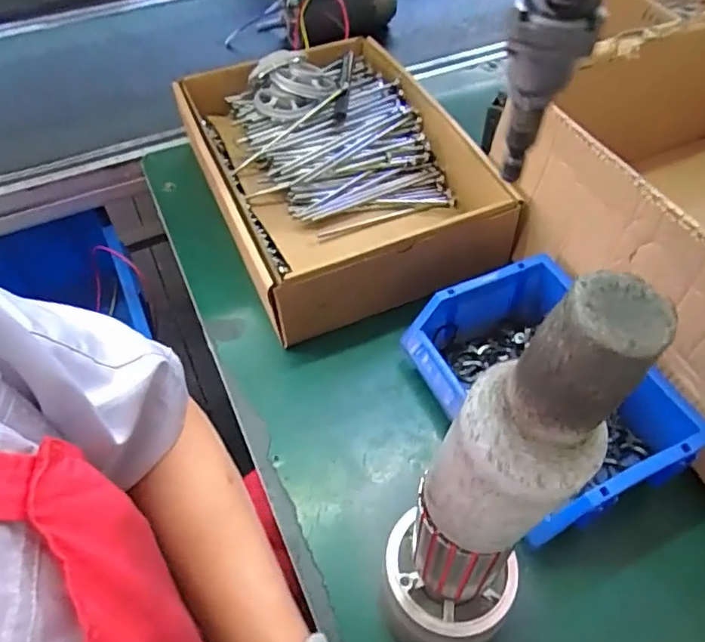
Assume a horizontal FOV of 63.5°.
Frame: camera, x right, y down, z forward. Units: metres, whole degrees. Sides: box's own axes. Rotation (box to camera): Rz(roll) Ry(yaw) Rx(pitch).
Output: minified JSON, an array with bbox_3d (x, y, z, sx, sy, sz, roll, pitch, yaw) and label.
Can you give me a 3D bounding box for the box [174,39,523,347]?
[{"bbox_3d":[-0.021,-0.177,0.654,0.260,0.114,0.367,-20,54,-13],"label":"box"}]

